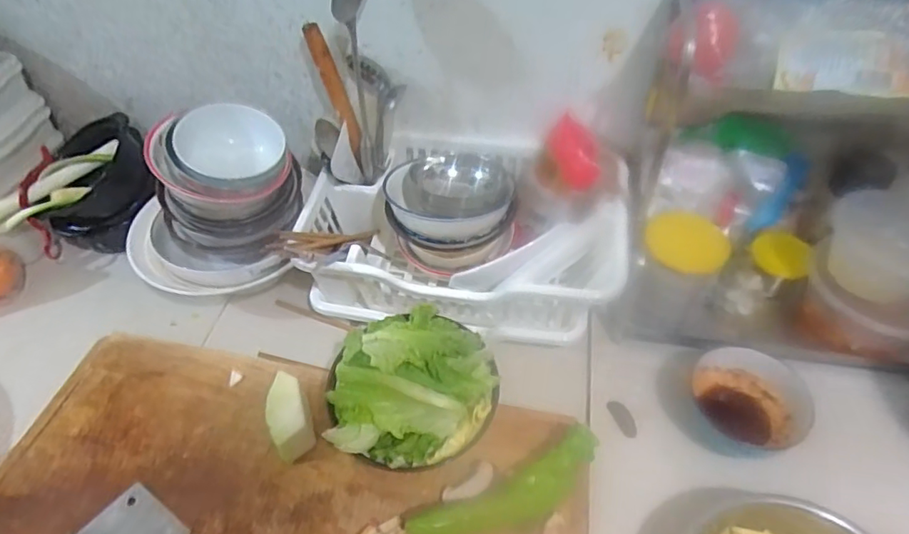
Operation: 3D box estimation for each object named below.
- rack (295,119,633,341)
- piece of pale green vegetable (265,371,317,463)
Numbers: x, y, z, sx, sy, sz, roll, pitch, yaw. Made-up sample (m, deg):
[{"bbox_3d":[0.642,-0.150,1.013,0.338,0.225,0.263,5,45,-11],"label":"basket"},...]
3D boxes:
[{"bbox_3d":[0.018,-0.049,0.819,0.437,0.149,0.280,6,49,8],"label":"rack"},{"bbox_3d":[-0.200,0.182,0.672,0.049,0.060,0.095,-19,50,-14],"label":"piece of pale green vegetable"}]

